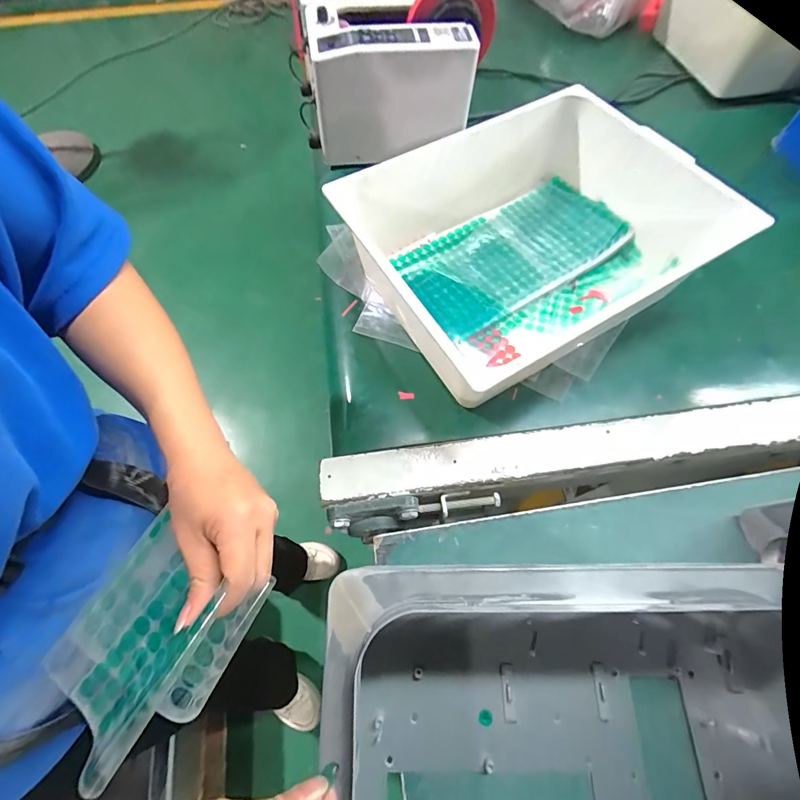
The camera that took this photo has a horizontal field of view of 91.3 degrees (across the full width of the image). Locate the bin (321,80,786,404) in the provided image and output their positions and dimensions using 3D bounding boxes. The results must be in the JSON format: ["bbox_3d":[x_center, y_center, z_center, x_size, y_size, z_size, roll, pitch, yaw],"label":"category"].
[{"bbox_3d":[0.154,-0.186,0.444,0.383,0.118,0.283,-29,70,-9],"label":"bin"}]

